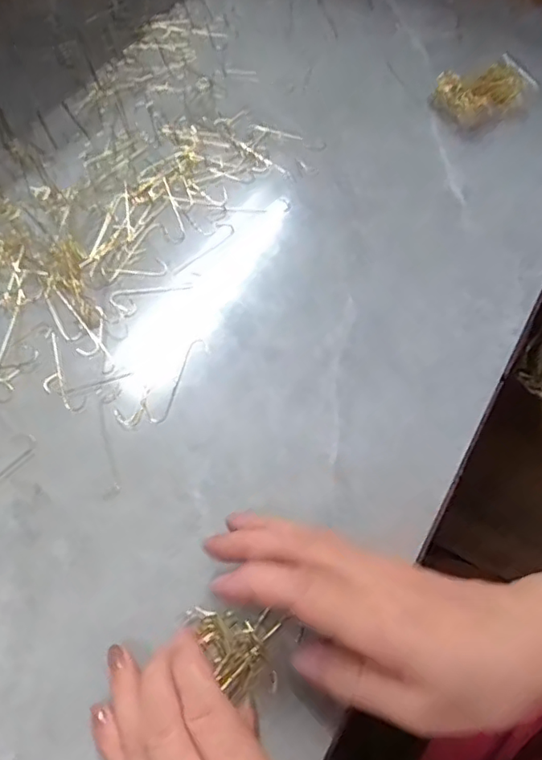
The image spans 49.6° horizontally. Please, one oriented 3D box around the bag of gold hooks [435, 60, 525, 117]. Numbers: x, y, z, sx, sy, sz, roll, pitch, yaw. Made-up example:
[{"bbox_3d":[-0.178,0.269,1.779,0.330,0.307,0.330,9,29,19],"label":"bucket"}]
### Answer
[{"bbox_3d":[0.172,-0.240,0.487,0.073,0.022,0.040,-25,65,-14],"label":"bag of gold hooks"}]

